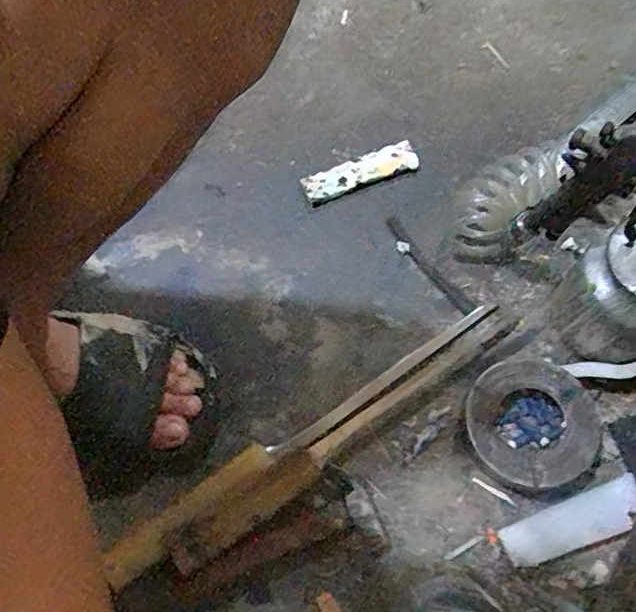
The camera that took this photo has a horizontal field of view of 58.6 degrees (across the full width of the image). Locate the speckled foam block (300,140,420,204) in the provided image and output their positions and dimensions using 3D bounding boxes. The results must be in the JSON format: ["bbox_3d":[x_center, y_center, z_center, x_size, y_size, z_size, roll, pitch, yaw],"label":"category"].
[{"bbox_3d":[0.046,-0.150,0.631,0.130,0.011,0.036,-20,67,-6],"label":"speckled foam block"}]

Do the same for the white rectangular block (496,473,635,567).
[{"bbox_3d":[0.212,0.180,0.468,0.119,0.016,0.036,-22,67,-6],"label":"white rectangular block"}]

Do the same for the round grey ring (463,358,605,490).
[{"bbox_3d":[0.186,0.103,0.497,0.108,0.028,0.107,-1,66,3],"label":"round grey ring"}]

